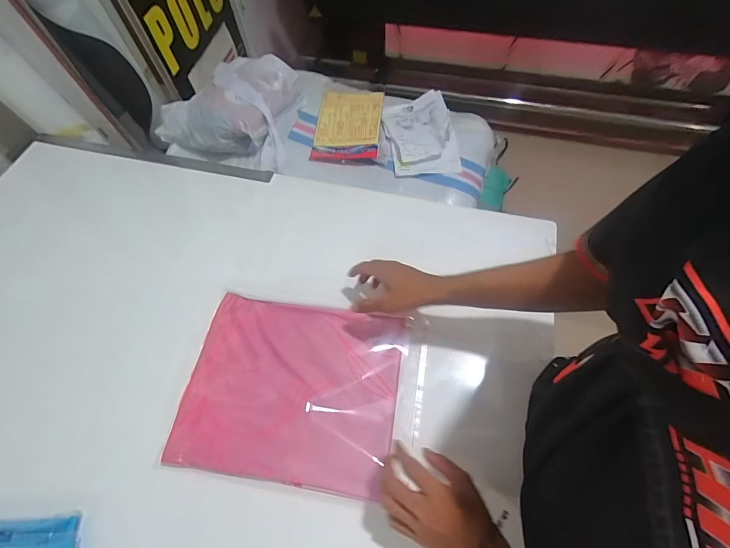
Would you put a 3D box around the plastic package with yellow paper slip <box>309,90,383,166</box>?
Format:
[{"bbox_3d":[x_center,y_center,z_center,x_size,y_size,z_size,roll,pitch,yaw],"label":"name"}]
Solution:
[{"bbox_3d":[-0.043,-0.387,0.954,0.164,0.022,0.269,2,60,8],"label":"plastic package with yellow paper slip"}]

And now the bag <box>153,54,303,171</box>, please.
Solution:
[{"bbox_3d":[-0.335,-0.417,0.923,0.314,0.105,0.285,8,62,7],"label":"bag"}]

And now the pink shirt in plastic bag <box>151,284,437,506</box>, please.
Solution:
[{"bbox_3d":[-0.092,0.171,0.574,0.352,0.027,0.267,7,60,4],"label":"pink shirt in plastic bag"}]

